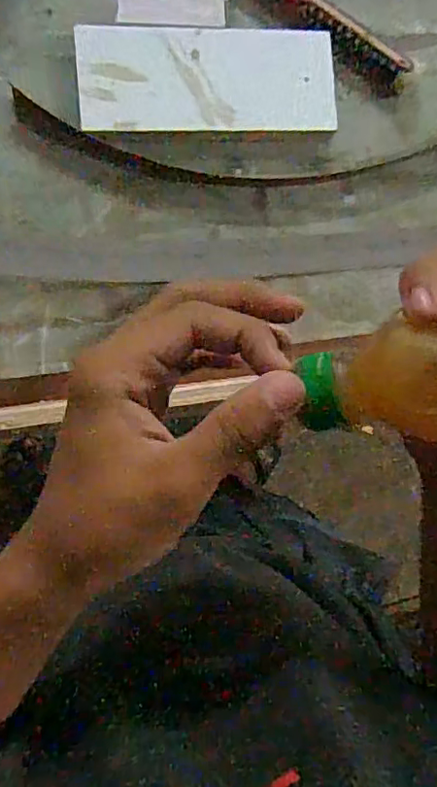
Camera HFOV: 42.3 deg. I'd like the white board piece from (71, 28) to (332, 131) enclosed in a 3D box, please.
[{"bbox_3d":[-0.008,-0.281,0.505,0.227,0.007,0.093,-3,87,-7],"label":"white board piece"}]

